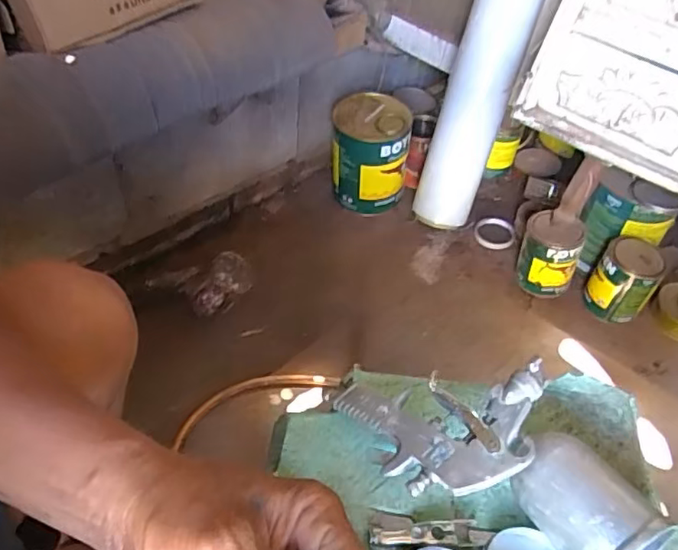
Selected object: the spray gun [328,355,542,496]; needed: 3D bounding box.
[{"bbox_3d":[0.085,0.135,0.483,0.166,0.045,0.097,-7,50,17],"label":"spray gun"}]

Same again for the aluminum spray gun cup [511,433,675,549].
[{"bbox_3d":[0.192,0.179,0.457,0.087,0.080,0.110,-18,49,-23],"label":"aluminum spray gun cup"}]

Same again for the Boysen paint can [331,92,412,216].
[{"bbox_3d":[0.065,-0.253,1.264,0.160,0.224,0.158,4,44,-4],"label":"Boysen paint can"}]

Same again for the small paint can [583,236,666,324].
[{"bbox_3d":[0.529,0.003,1.074,0.103,0.125,0.103,4,44,-4],"label":"small paint can"}]

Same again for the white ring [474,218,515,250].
[{"bbox_3d":[0.335,-0.088,1.254,0.085,0.023,0.093,4,44,-4],"label":"white ring"}]

